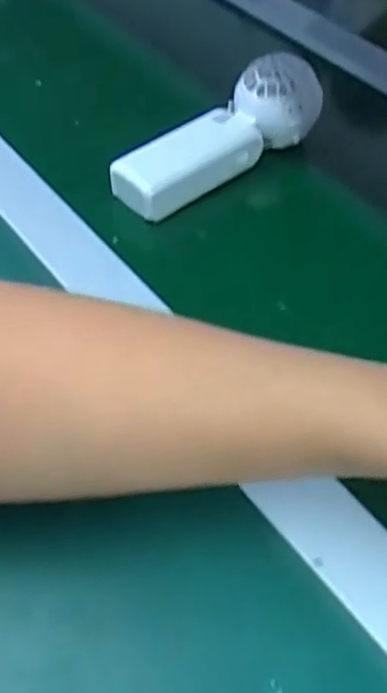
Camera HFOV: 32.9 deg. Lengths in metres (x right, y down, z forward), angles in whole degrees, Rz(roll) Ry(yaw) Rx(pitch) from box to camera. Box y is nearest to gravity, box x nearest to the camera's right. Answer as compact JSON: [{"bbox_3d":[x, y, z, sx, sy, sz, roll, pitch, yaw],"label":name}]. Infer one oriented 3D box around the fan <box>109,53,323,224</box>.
[{"bbox_3d":[0.019,-0.150,0.465,0.168,0.054,0.045,-32,59,-27],"label":"fan"}]

